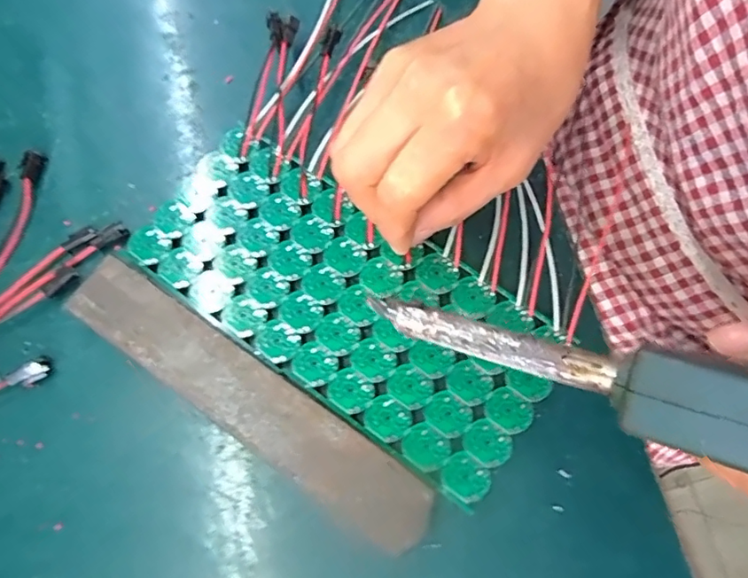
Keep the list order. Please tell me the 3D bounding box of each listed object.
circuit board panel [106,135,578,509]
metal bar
[{"bbox_3d":[-0.018,0.004,0.278,0.214,0.009,0.093,34,77,11],"label":"circuit board panel"},{"bbox_3d":[-0.061,0.050,0.259,0.197,0.012,0.035,33,76,10],"label":"metal bar"}]

